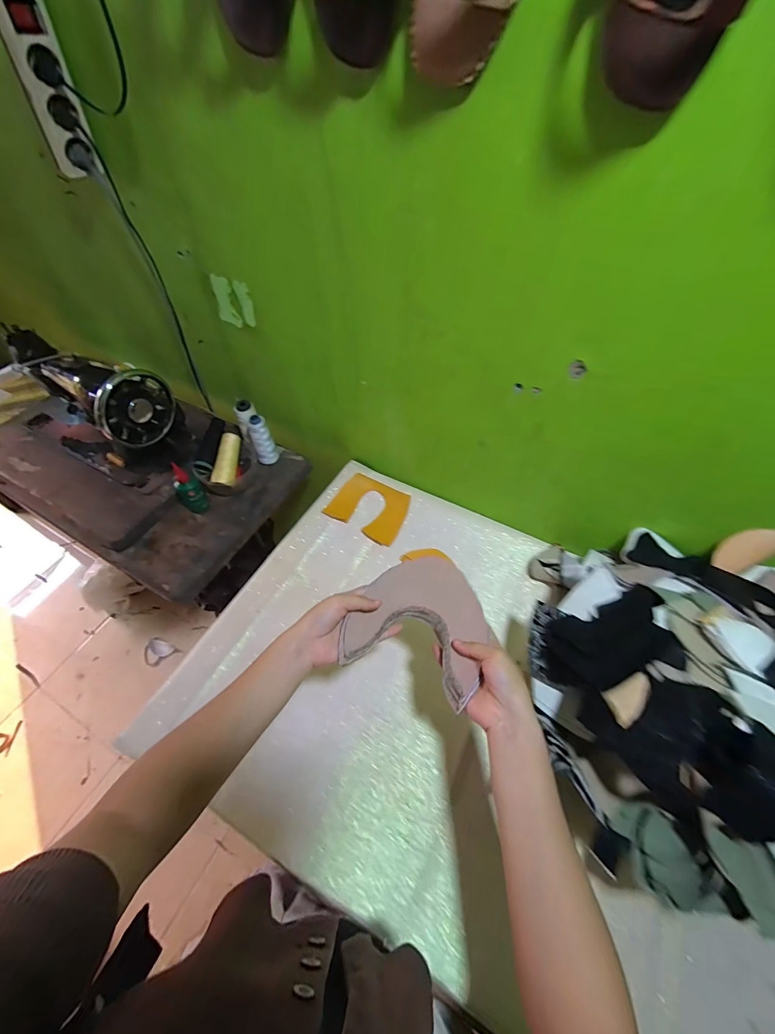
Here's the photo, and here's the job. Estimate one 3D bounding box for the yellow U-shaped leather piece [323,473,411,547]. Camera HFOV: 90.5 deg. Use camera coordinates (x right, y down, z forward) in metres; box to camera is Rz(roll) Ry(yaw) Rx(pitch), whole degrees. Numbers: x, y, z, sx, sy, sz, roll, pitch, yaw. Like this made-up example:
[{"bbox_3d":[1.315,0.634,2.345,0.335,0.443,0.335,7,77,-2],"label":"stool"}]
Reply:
[{"bbox_3d":[-0.031,-0.020,0.762,0.141,0.005,0.122,28,62,9],"label":"yellow U-shaped leather piece"}]

